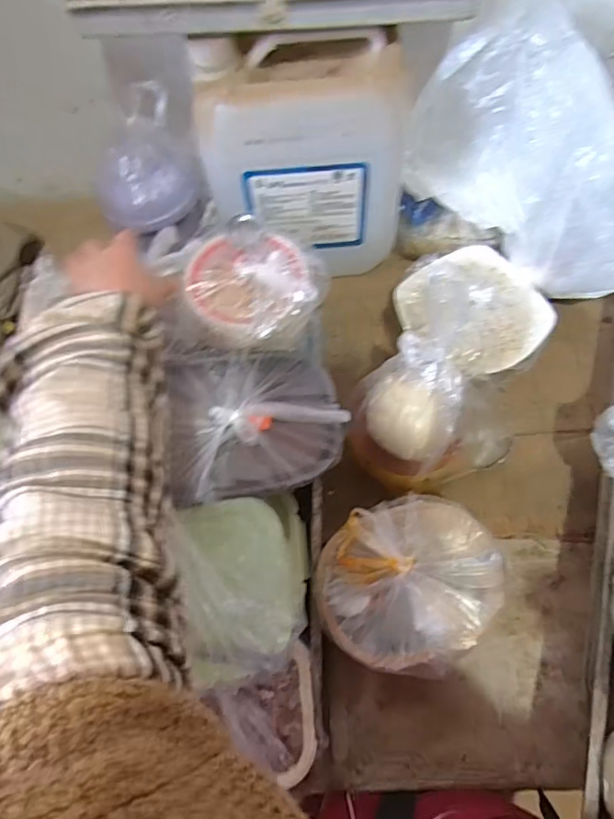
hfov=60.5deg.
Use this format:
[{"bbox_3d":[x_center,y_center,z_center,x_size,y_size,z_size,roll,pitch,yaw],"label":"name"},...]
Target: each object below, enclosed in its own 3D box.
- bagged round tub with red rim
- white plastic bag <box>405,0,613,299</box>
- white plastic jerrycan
[{"bbox_3d":[-0.056,-0.126,0.540,0.142,0.047,0.131,-1,66,3],"label":"bagged round tub with red rim"},{"bbox_3d":[0.270,-0.268,0.574,0.305,0.217,0.121,24,70,13],"label":"white plastic bag"},{"bbox_3d":[0.003,-0.283,0.605,0.214,0.234,0.131,-5,66,1],"label":"white plastic jerrycan"}]

